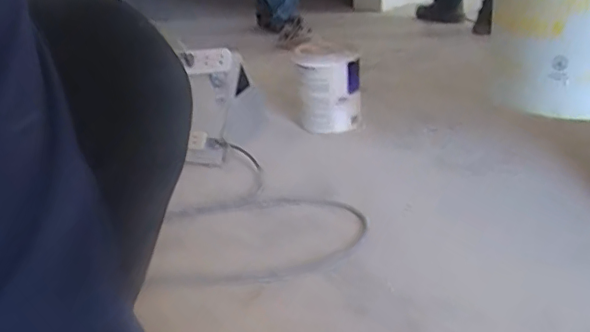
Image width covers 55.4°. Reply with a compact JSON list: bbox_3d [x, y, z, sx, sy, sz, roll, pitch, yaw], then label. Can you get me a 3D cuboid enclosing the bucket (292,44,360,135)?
[{"bbox_3d":[0.085,-0.202,1.489,0.174,0.207,0.158,-1,24,4],"label":"bucket"}]

